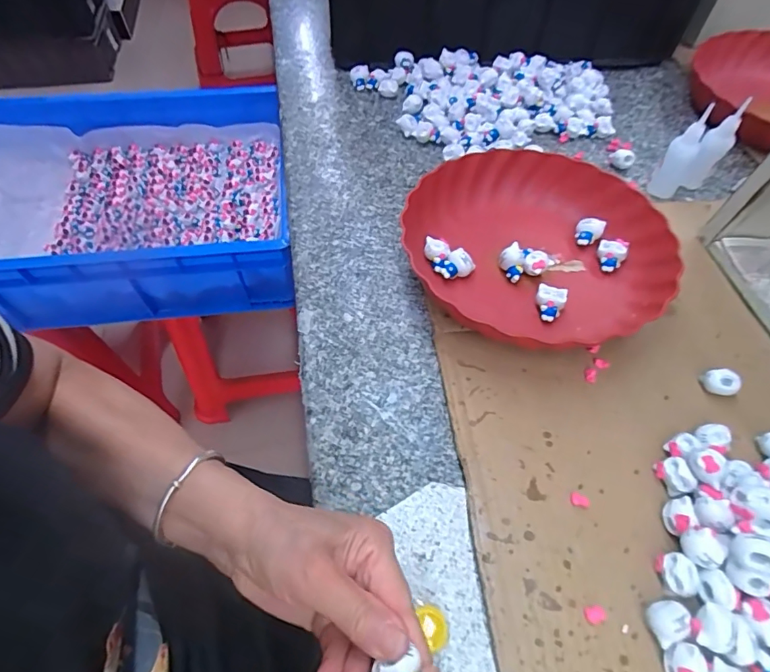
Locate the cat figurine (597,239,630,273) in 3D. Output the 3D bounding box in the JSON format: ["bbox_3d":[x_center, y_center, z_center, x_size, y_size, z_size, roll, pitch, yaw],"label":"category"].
[{"bbox_3d":[0.221,-0.078,0.461,0.027,0.020,0.029,27,59,15],"label":"cat figurine"}]

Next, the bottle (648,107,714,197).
[{"bbox_3d":[0.321,-0.199,0.508,0.024,0.100,0.026,-39,66,-24],"label":"bottle"}]

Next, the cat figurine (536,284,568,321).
[{"bbox_3d":[0.148,-0.028,0.423,0.024,0.019,0.029,18,58,9],"label":"cat figurine"}]

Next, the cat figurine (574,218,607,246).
[{"bbox_3d":[0.206,-0.105,0.479,0.025,0.018,0.027,1,56,-2],"label":"cat figurine"}]

